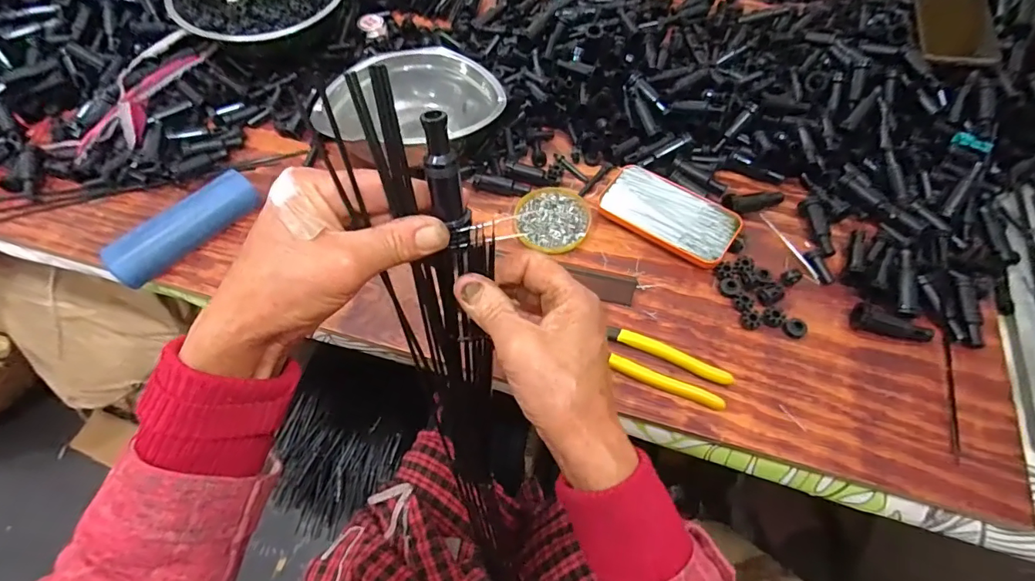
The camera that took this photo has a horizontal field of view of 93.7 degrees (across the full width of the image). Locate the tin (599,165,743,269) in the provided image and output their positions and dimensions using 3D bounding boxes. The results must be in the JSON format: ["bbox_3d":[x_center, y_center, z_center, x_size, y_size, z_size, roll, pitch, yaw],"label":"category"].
[{"bbox_3d":[0.164,-0.083,0.528,0.143,0.014,0.077,31,65,18],"label":"tin"}]

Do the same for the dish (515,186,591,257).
[{"bbox_3d":[0.040,-0.081,0.541,0.081,0.009,0.089,-1,60,1],"label":"dish"}]

